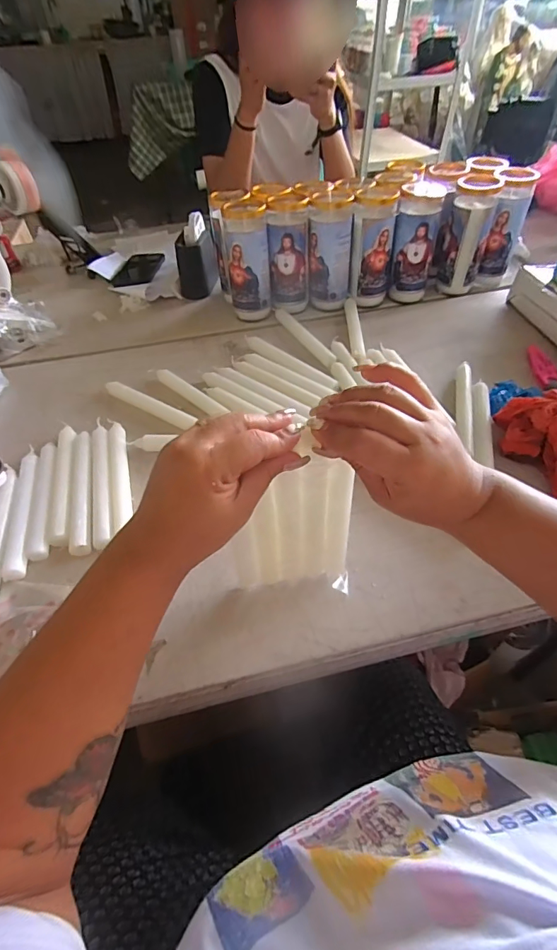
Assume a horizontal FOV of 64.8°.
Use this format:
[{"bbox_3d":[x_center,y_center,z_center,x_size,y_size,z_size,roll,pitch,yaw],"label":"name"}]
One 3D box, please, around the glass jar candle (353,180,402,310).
[{"bbox_3d":[0.167,-0.399,0.778,0.068,0.170,0.068,11,50,13],"label":"glass jar candle"}]

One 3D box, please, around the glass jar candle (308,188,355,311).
[{"bbox_3d":[0.093,-0.408,0.791,0.075,0.161,0.093,0,48,3],"label":"glass jar candle"}]

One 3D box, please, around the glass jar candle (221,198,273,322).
[{"bbox_3d":[-0.053,-0.370,0.765,0.073,0.166,0.065,-1,48,3],"label":"glass jar candle"}]

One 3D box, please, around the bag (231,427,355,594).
[{"bbox_3d":[0.012,0.049,0.381,0.105,0.198,0.027,-16,48,-9],"label":"bag"}]

